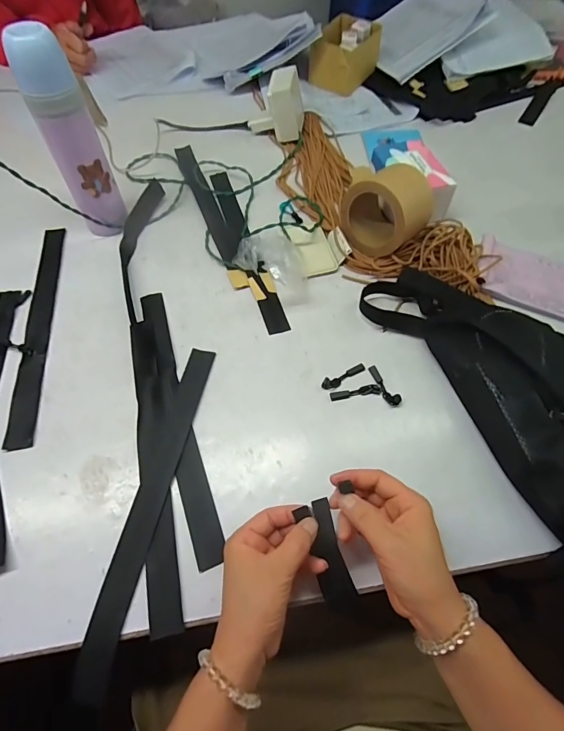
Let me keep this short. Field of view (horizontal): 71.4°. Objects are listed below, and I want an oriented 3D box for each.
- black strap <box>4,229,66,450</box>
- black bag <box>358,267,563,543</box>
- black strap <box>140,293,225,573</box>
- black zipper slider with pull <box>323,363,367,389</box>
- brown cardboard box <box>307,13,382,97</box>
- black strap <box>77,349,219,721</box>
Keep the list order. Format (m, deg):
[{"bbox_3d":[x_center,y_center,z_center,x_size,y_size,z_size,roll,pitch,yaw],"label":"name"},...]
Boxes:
[{"bbox_3d":[-0.325,-0.059,0.525,0.030,0.004,0.353,-7,61,-6],"label":"black strap"},{"bbox_3d":[0.289,-0.008,0.469,0.218,0.078,0.369,-26,64,-16],"label":"black bag"},{"bbox_3d":[-0.126,0.049,0.465,0.031,0.004,0.354,-16,62,-11],"label":"black strap"},{"bbox_3d":[0.078,0.013,0.488,0.063,0.009,0.013,-23,64,-15],"label":"black zipper slider with pull"},{"bbox_3d":[0.133,-0.657,0.835,0.110,0.087,0.137,28,63,13],"label":"brown cardboard box"},{"bbox_3d":[-0.136,0.133,0.416,0.033,0.005,0.354,10,60,3],"label":"black strap"}]

